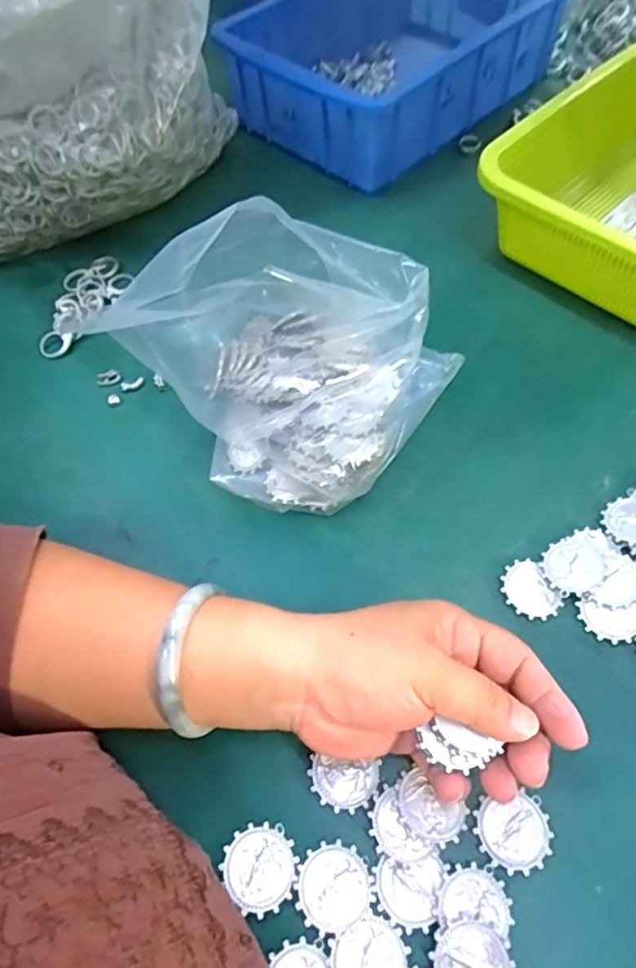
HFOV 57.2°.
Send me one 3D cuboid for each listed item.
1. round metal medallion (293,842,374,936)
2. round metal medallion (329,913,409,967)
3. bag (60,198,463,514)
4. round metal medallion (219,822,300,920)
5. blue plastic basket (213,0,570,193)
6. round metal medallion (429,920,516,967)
[{"bbox_3d":[0.007,0.177,0.256,0.033,0.004,0.031,-24,61,-10],"label":"round metal medallion"},{"bbox_3d":[0.022,0.199,0.242,0.031,0.004,0.029,-24,61,-10],"label":"round metal medallion"},{"bbox_3d":[-0.014,-0.076,0.343,0.144,0.123,0.153,29,65,19],"label":"bag"},{"bbox_3d":[-0.026,0.172,0.262,0.032,0.004,0.033,-2,59,3],"label":"round metal medallion"},{"bbox_3d":[0.073,-0.424,0.574,0.287,0.079,0.208,-41,65,-19],"label":"blue plastic basket"},{"bbox_3d":[0.064,0.198,0.240,0.031,0.005,0.030,-2,59,3],"label":"round metal medallion"}]

